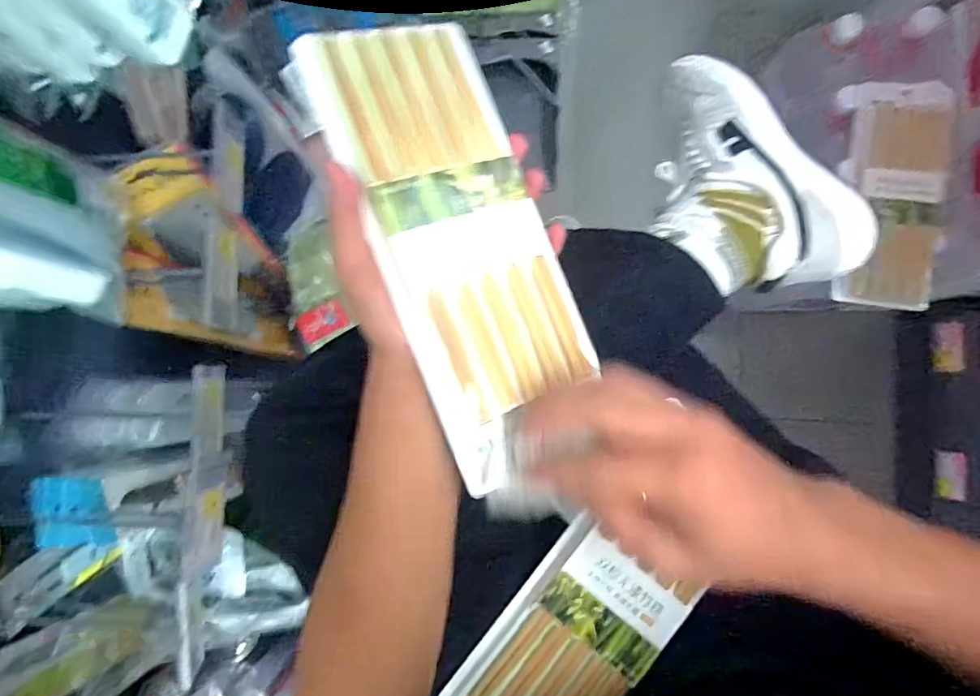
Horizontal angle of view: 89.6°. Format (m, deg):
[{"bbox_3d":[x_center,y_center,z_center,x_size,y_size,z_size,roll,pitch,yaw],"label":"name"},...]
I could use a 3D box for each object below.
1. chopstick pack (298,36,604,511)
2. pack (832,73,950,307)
[{"bbox_3d":[-0.014,-0.068,0.297,0.109,0.019,0.265,-22,88,-20],"label":"chopstick pack"},{"bbox_3d":[0.509,-0.201,0.617,0.109,0.030,0.296,8,87,6],"label":"pack"}]

